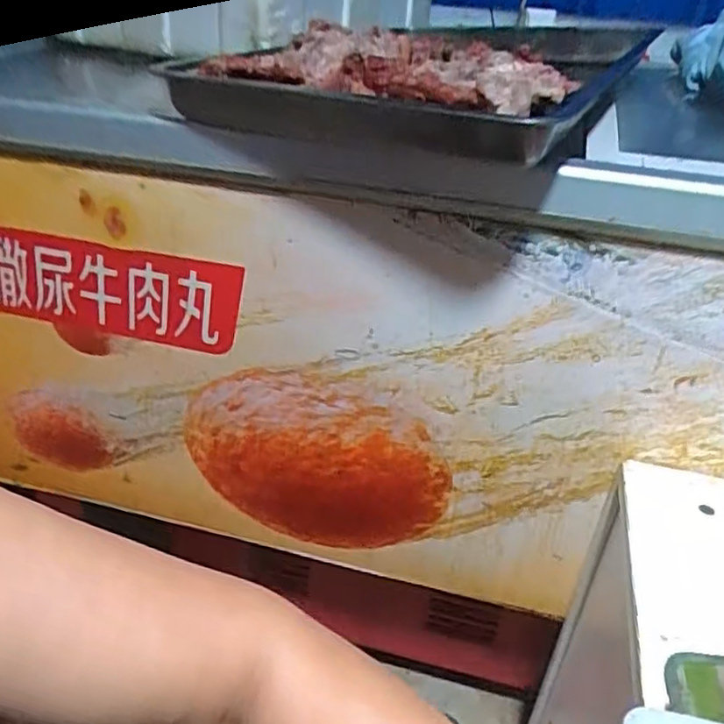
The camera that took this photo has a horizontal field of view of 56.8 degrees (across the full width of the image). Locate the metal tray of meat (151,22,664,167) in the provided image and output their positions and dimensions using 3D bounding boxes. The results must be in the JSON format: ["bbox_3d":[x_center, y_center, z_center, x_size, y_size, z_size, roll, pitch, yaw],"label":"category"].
[{"bbox_3d":[0.037,-0.291,0.710,0.380,0.062,0.349,20,36,26],"label":"metal tray of meat"}]

